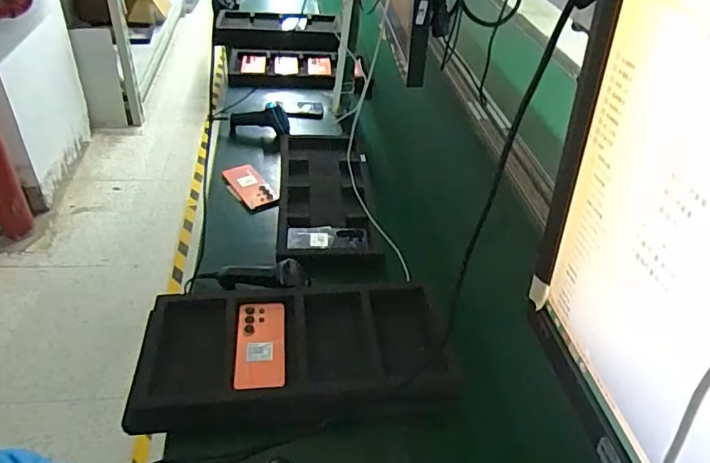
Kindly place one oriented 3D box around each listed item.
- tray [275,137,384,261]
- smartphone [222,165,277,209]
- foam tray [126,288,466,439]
[{"bbox_3d":[-0.070,-0.103,1.219,0.216,0.032,0.520,0,40,-7],"label":"tray"},{"bbox_3d":[-0.252,-0.111,1.239,0.075,0.011,0.161,-27,51,-22],"label":"smartphone"},{"bbox_3d":[-0.094,0.189,0.828,0.477,0.038,0.238,-1,40,-8],"label":"foam tray"}]

